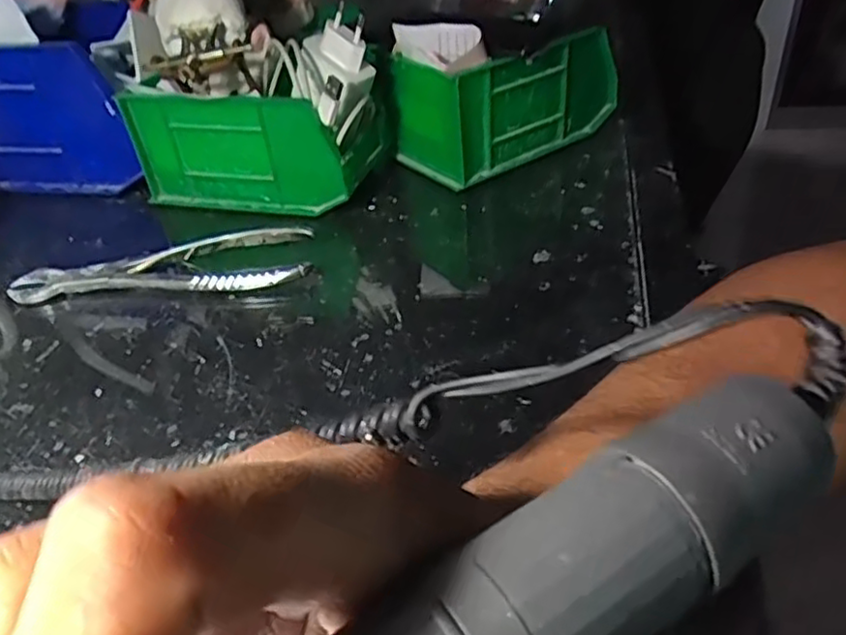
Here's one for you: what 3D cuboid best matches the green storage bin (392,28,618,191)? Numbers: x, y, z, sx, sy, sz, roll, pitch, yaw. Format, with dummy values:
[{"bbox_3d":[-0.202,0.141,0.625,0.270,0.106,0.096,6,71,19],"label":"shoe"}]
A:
[{"bbox_3d":[0.070,-0.172,0.545,0.169,0.087,0.080,-25,41,-23],"label":"green storage bin"}]

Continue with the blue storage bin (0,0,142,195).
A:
[{"bbox_3d":[-0.306,-0.182,0.578,0.216,0.122,0.120,4,38,13],"label":"blue storage bin"}]

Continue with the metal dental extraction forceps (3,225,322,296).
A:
[{"bbox_3d":[-0.171,-0.032,0.447,0.195,0.023,0.040,-4,37,2],"label":"metal dental extraction forceps"}]

